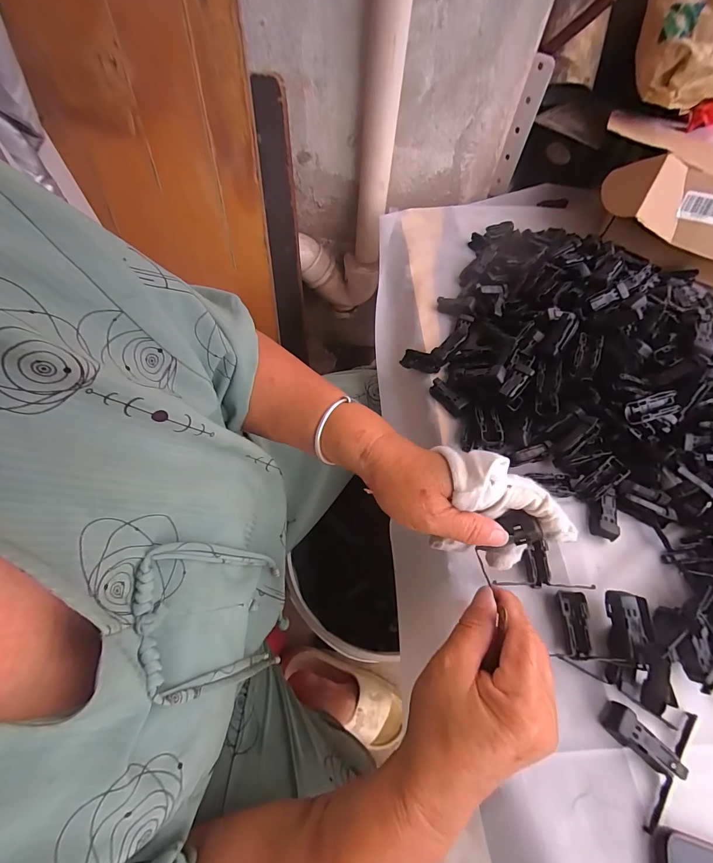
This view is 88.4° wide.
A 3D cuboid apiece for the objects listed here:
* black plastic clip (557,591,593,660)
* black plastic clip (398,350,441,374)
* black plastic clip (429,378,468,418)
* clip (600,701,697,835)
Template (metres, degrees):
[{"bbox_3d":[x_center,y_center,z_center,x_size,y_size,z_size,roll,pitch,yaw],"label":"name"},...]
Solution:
[{"bbox_3d":[0.175,0.155,0.294,0.019,0.012,0.048,9,63,3],"label":"black plastic clip"},{"bbox_3d":[0.076,-0.083,0.440,0.048,0.015,0.020,24,61,30],"label":"black plastic clip"},{"bbox_3d":[0.101,-0.038,0.406,0.017,0.012,0.048,-32,69,-17],"label":"black plastic clip"},{"bbox_3d":[0.204,0.220,0.259,0.051,0.013,0.080,41,69,17],"label":"clip"}]

